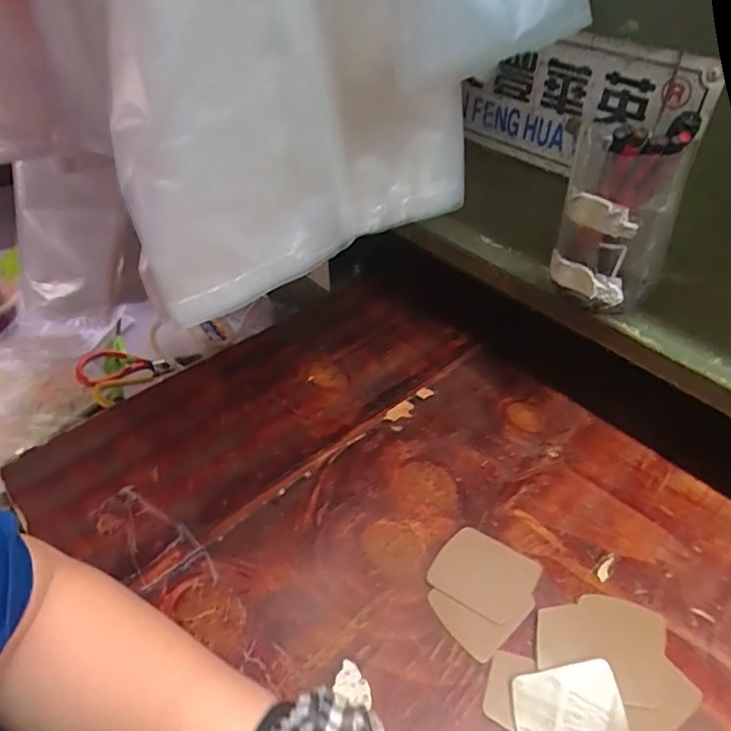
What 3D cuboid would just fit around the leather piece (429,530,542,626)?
[{"bbox_3d":[0.089,0.155,0.419,0.069,0.004,0.059,23,48,23],"label":"leather piece"}]

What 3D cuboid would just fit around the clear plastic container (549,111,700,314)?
[{"bbox_3d":[0.175,-0.109,0.390,0.071,0.122,0.067,19,46,20],"label":"clear plastic container"}]

